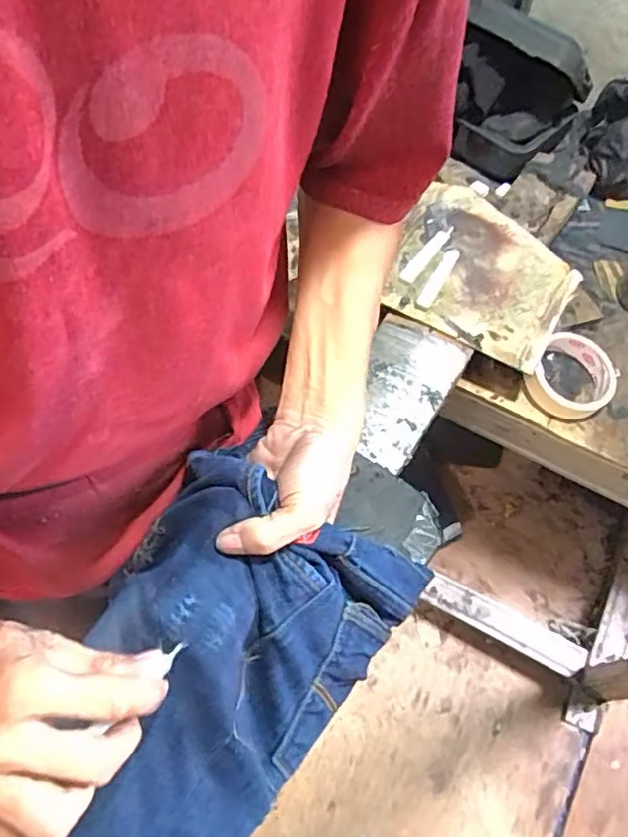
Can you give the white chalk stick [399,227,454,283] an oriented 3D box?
[{"bbox_3d":[0.124,-0.179,0.651,0.020,0.010,0.089,34,65,17],"label":"white chalk stick"}]

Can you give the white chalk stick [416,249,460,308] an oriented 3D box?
[{"bbox_3d":[0.132,-0.148,0.633,0.015,0.009,0.082,29,64,15],"label":"white chalk stick"}]

